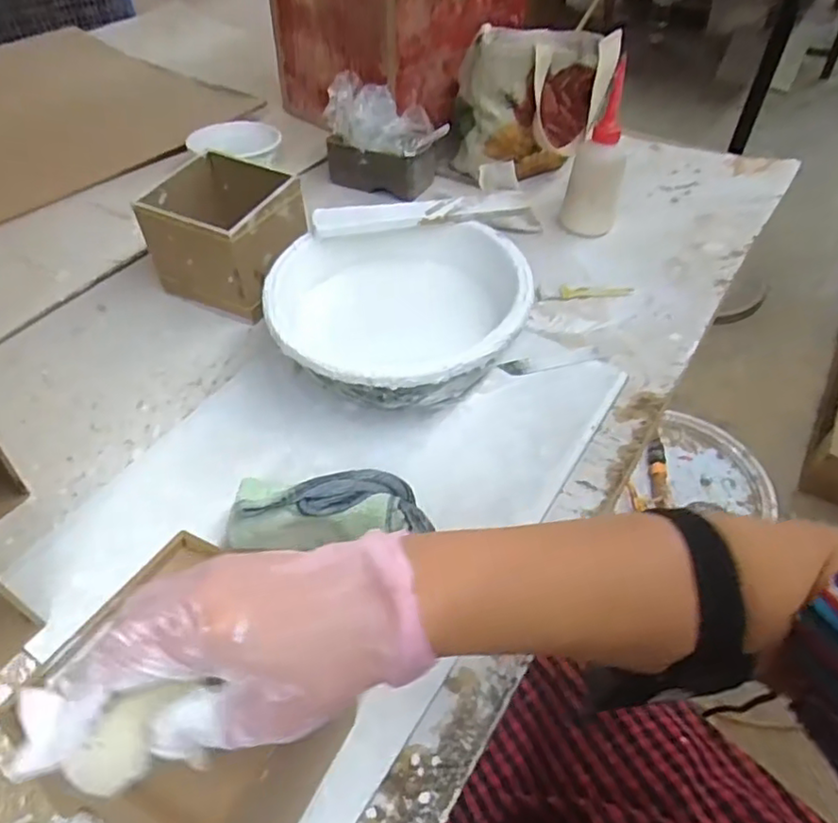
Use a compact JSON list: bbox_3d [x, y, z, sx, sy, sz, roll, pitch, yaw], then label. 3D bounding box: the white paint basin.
[{"bbox_3d":[-0.018,-0.076,0.548,0.215,0.091,0.201,0,49,0],"label":"white paint basin"}]

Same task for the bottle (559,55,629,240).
[{"bbox_3d":[0.200,-0.282,0.686,0.059,0.162,0.053,11,49,10],"label":"bottle"}]

